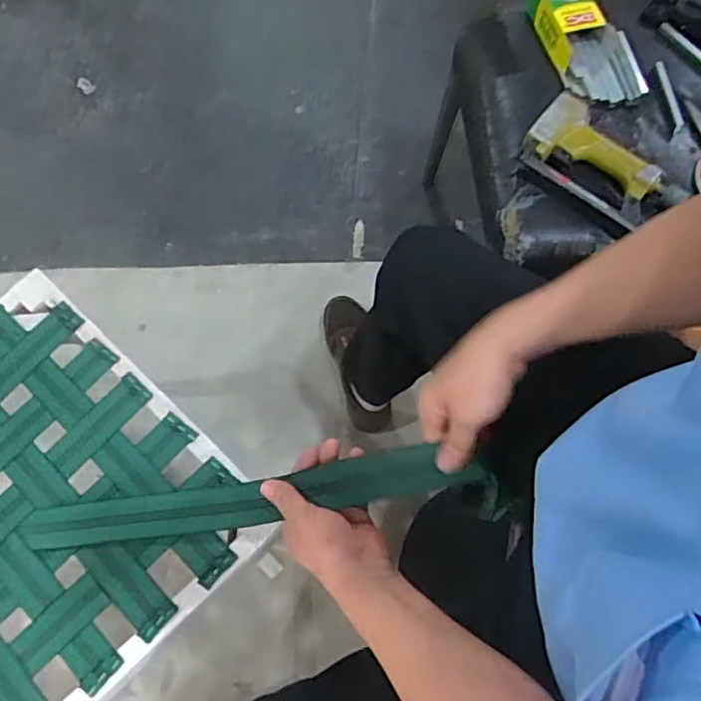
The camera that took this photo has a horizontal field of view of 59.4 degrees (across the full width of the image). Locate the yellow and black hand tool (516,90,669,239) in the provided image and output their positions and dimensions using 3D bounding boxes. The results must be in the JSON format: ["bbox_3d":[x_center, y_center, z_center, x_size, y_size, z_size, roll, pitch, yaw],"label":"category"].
[{"bbox_3d":[0.313,-0.241,0.790,0.175,0.042,0.124,38,74,15],"label":"yellow and black hand tool"}]

